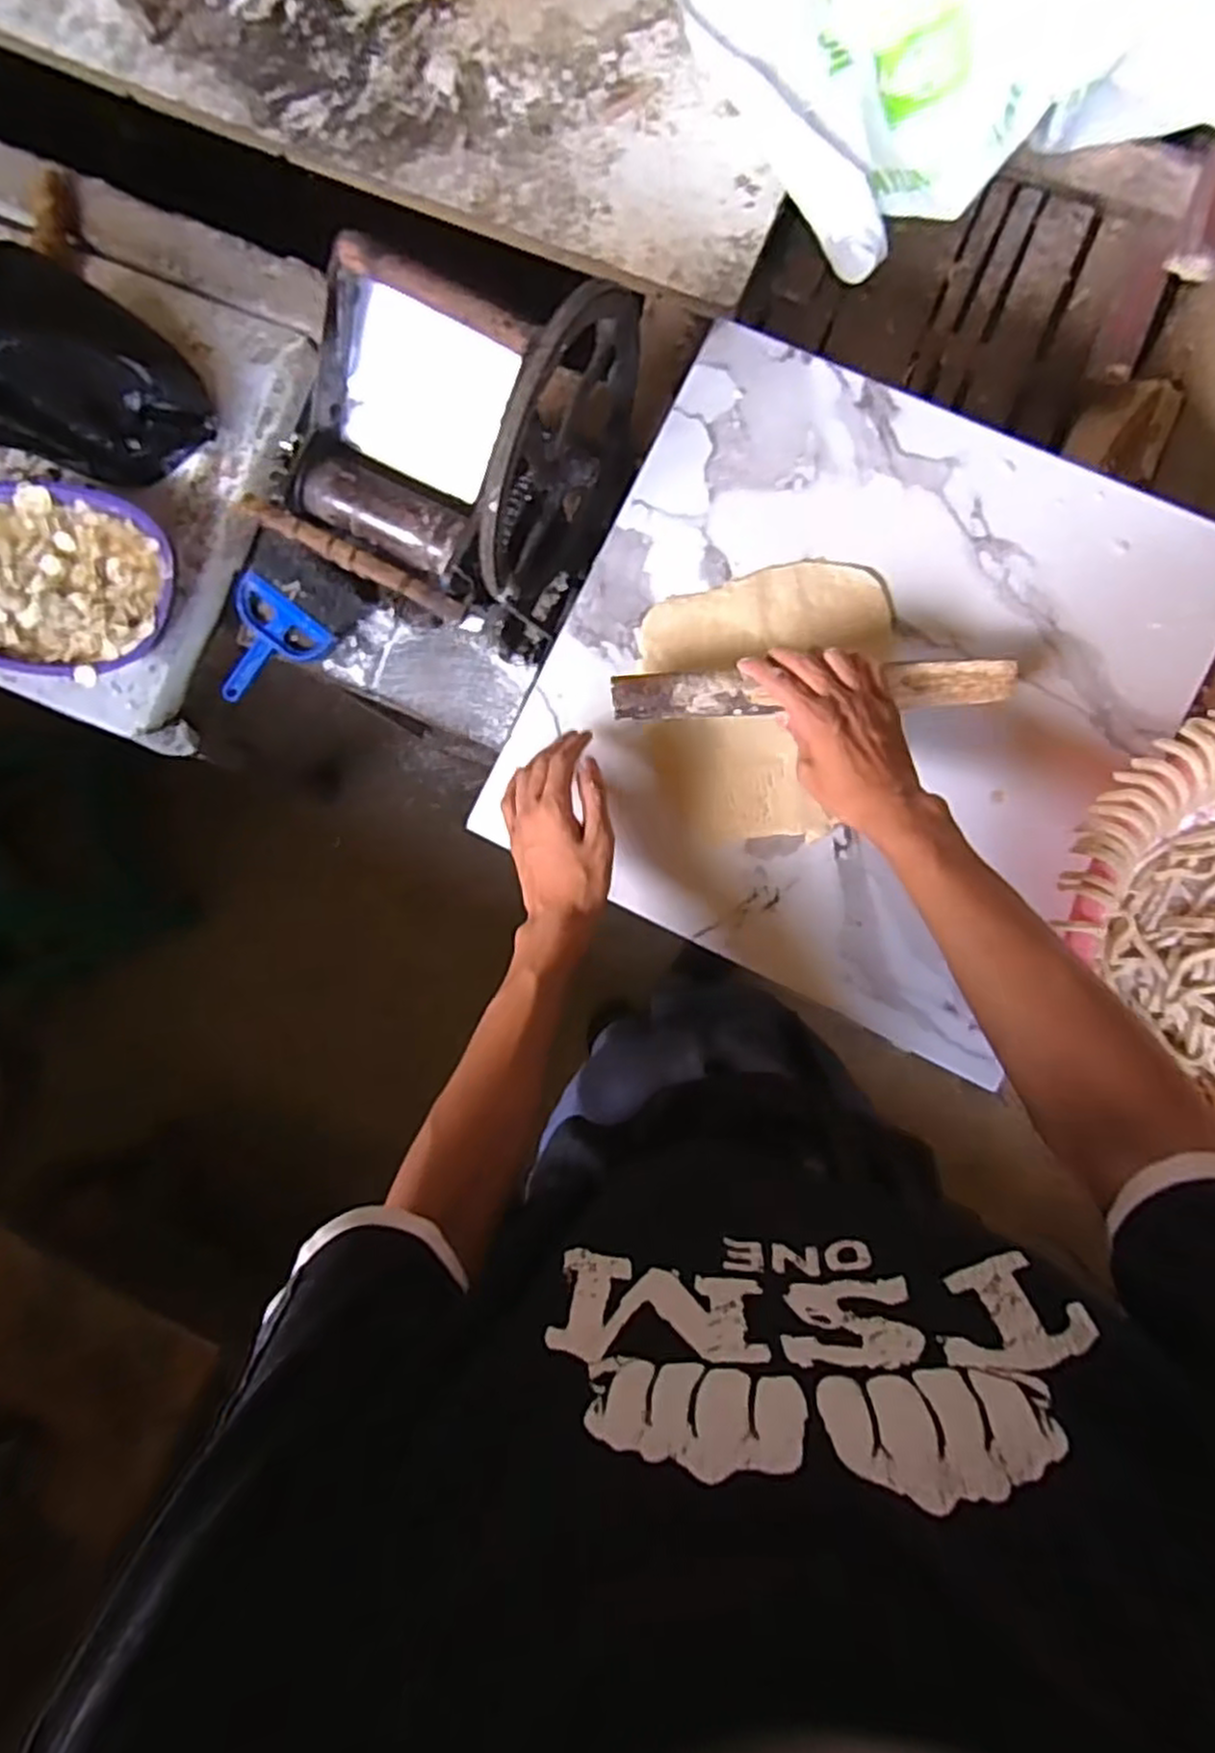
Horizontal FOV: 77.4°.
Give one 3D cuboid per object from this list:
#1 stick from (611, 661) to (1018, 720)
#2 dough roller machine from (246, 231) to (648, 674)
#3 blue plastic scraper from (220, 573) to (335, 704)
[{"bbox_3d":[0.159,-0.146,0.589,0.305,0.016,0.035,-3,90,2],"label":"stick"},{"bbox_3d":[-0.131,-0.393,0.730,0.245,0.363,0.298,31,92,2],"label":"dough roller machine"},{"bbox_3d":[-0.420,-0.274,0.912,0.137,0.020,0.140,39,92,2],"label":"blue plastic scraper"}]

